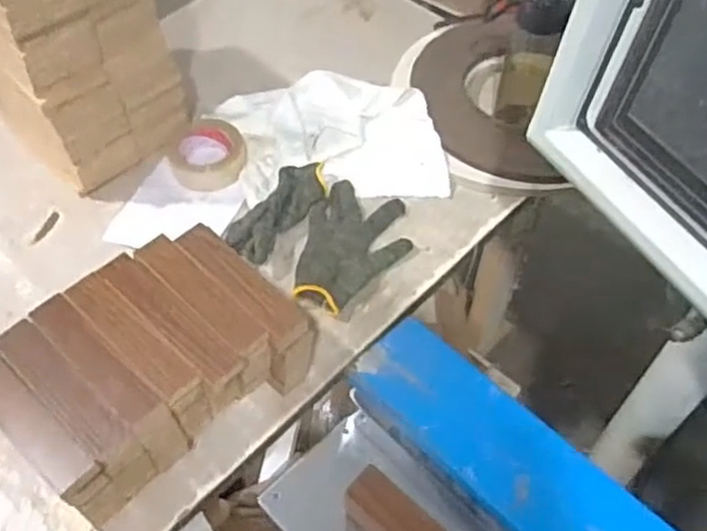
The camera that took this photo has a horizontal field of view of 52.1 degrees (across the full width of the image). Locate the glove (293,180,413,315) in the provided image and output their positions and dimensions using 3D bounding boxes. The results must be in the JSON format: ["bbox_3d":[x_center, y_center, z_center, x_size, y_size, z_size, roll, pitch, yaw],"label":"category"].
[{"bbox_3d":[-0.006,-0.027,0.922,0.136,0.031,0.190,21,57,14],"label":"glove"}]

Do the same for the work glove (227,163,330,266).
[{"bbox_3d":[-0.099,-0.074,0.945,0.074,0.027,0.166,29,59,19],"label":"work glove"}]

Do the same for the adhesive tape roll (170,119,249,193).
[{"bbox_3d":[-0.202,-0.155,1.018,0.107,0.039,0.121,-10,55,-7],"label":"adhesive tape roll"}]

